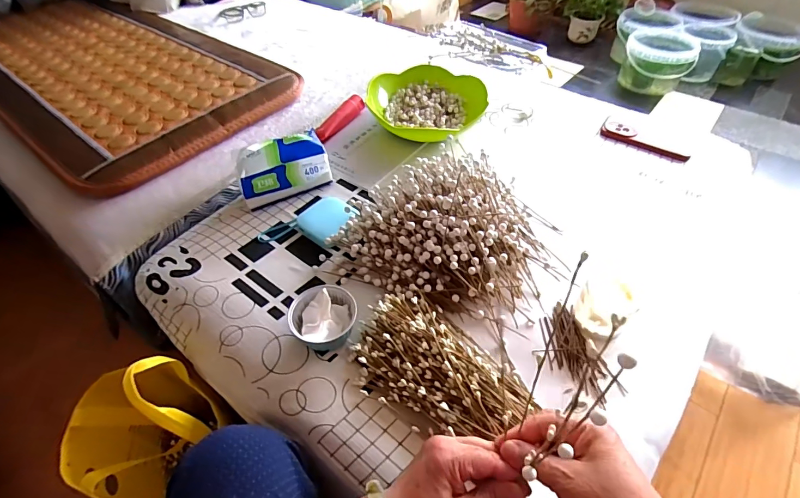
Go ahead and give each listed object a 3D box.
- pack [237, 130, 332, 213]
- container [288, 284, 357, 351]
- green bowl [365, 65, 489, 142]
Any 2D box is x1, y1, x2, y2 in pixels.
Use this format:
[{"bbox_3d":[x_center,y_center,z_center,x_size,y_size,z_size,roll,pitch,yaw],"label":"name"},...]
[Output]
[{"bbox_3d":[-0.192,-0.137,0.661,0.142,0.080,0.073,-19,51,-15],"label":"pack"},{"bbox_3d":[-0.096,0.084,0.502,0.076,0.035,0.072,0,48,0],"label":"container"},{"bbox_3d":[0.057,-0.302,0.809,0.222,0.072,0.205,0,48,0],"label":"green bowl"}]

